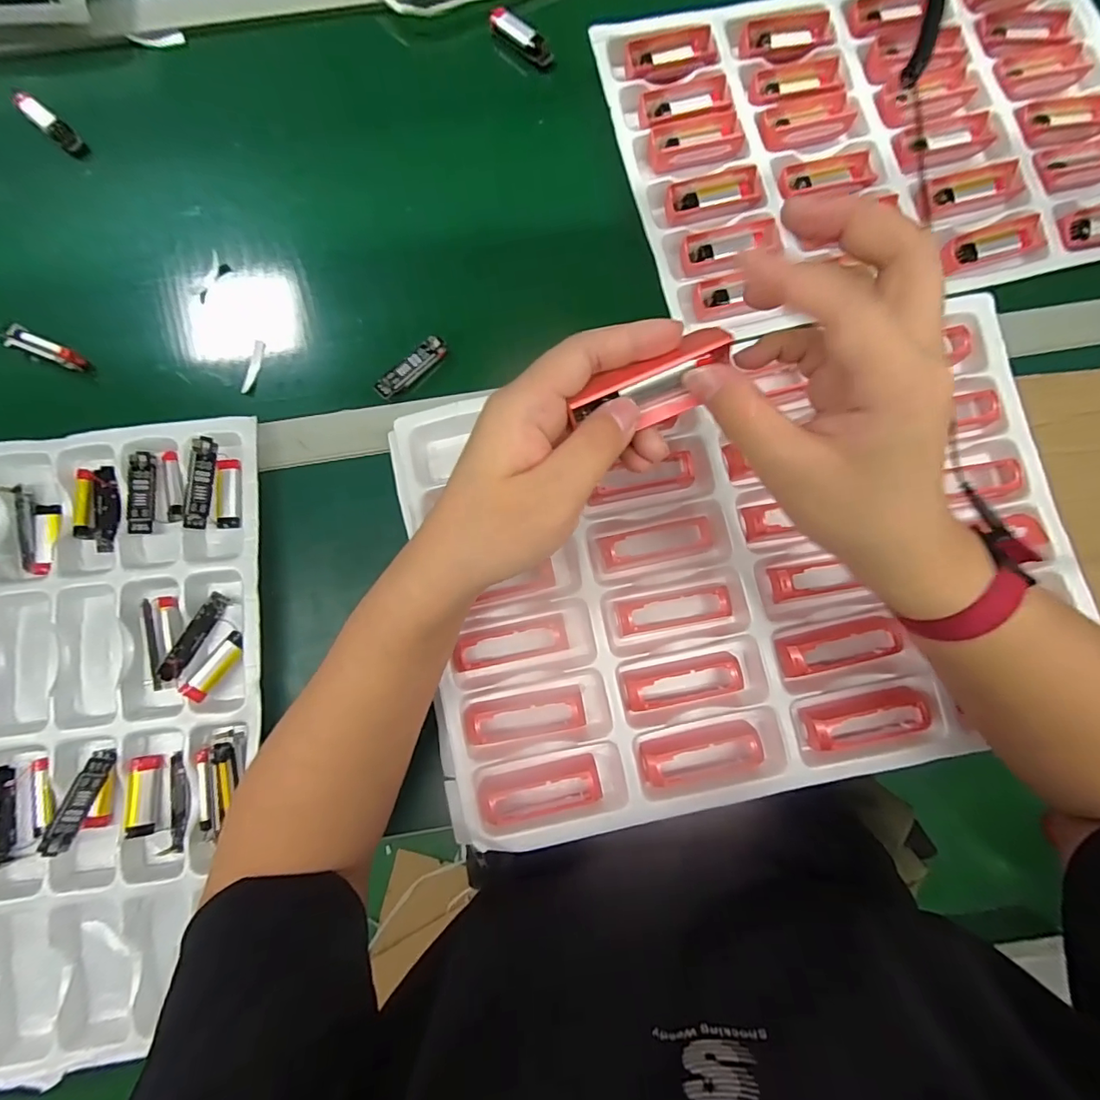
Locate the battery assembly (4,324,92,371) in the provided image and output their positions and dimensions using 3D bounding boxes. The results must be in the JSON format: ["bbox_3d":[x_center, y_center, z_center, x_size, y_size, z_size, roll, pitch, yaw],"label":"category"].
[{"bbox_3d":[-0.421,-0.167,0.427,0.061,0.017,0.019,23,83,3],"label":"battery assembly"}]

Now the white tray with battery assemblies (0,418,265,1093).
[{"bbox_3d":[-0.372,0.137,0.379,0.318,0.035,0.462,-3,82,-1],"label":"white tray with battery assemblies"}]

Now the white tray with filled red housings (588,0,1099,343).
[{"bbox_3d":[0.291,-0.367,0.457,0.447,0.027,0.306,-13,83,-2],"label":"white tray with filled red housings"}]

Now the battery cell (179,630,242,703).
[{"bbox_3d":[-0.249,0.086,0.377,0.014,0.016,0.053,34,83,4],"label":"battery cell"}]

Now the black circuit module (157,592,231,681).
[{"bbox_3d":[-0.267,0.065,0.383,0.010,0.012,0.068,24,68,3],"label":"black circuit module"}]

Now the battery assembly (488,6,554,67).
[{"bbox_3d":[-0.028,-0.481,0.475,0.072,0.015,0.021,44,84,5],"label":"battery assembly"}]

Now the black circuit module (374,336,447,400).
[{"bbox_3d":[-0.115,-0.152,0.425,0.068,0.010,0.017,-43,85,-5],"label":"black circuit module"}]

